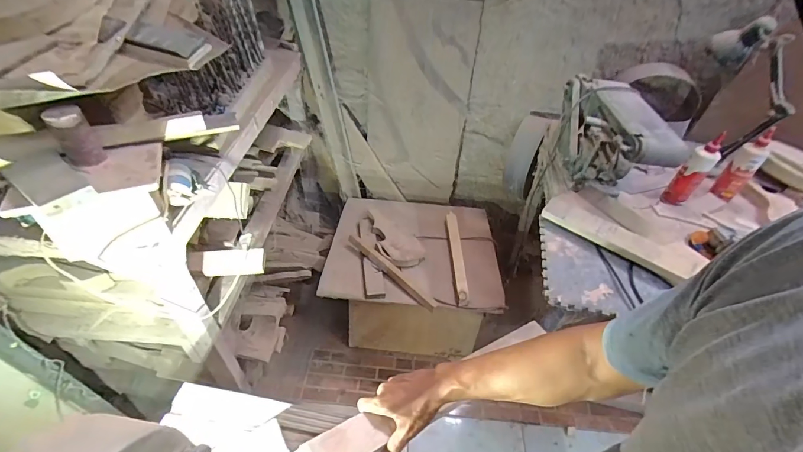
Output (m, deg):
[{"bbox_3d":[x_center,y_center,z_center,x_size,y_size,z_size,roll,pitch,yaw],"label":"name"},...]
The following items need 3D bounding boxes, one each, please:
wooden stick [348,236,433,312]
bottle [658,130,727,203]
[{"bbox_3d":[-0.046,0.156,1.321,0.034,0.022,0.410,-33,56,-33],"label":"wooden stick"},{"bbox_3d":[0.848,-0.151,1.096,0.066,0.216,0.058,36,52,27],"label":"bottle"}]

